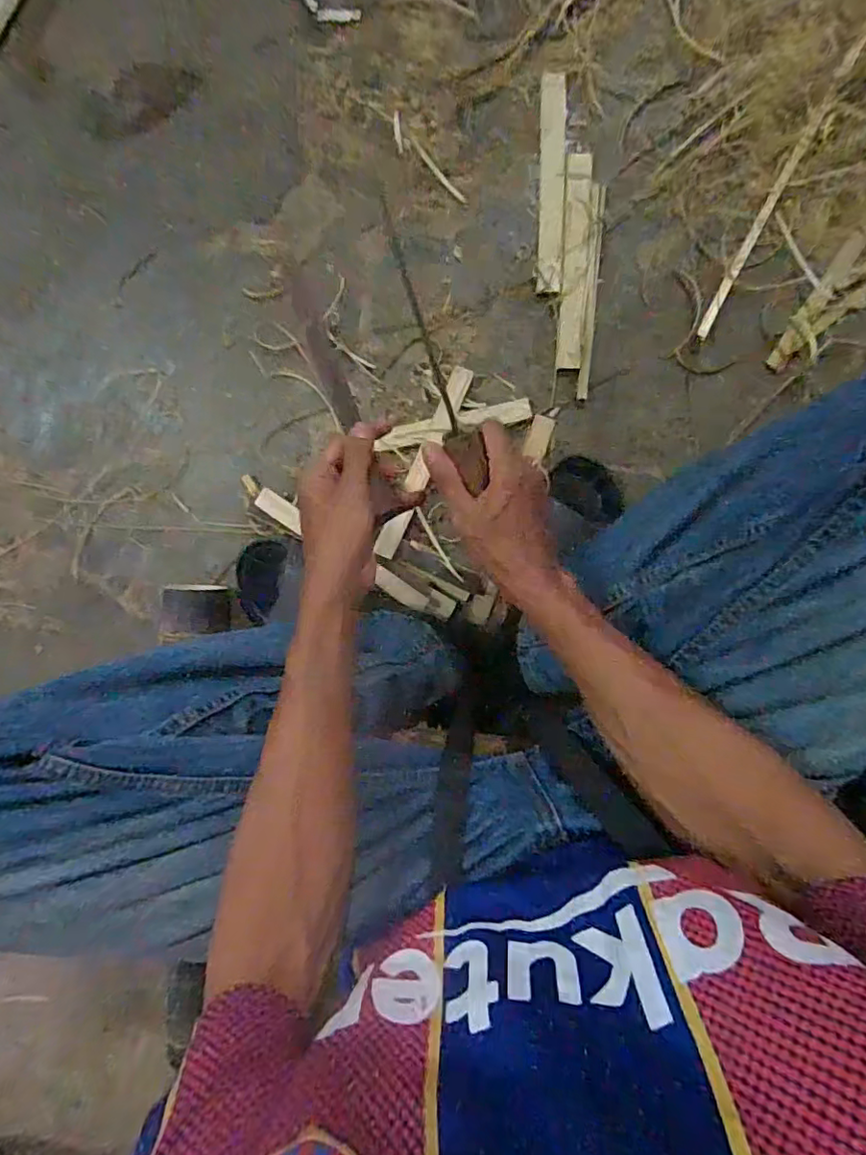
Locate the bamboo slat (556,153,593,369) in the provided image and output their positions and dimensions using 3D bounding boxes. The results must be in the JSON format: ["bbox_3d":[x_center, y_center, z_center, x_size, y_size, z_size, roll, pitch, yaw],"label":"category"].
[{"bbox_3d":[0.152,-0.337,0.605,0.027,0.004,0.218,3,95,5],"label":"bamboo slat"}]

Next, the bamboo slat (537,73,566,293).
[{"bbox_3d":[0.127,-0.418,0.602,0.026,0.008,0.219,1,95,5],"label":"bamboo slat"}]

